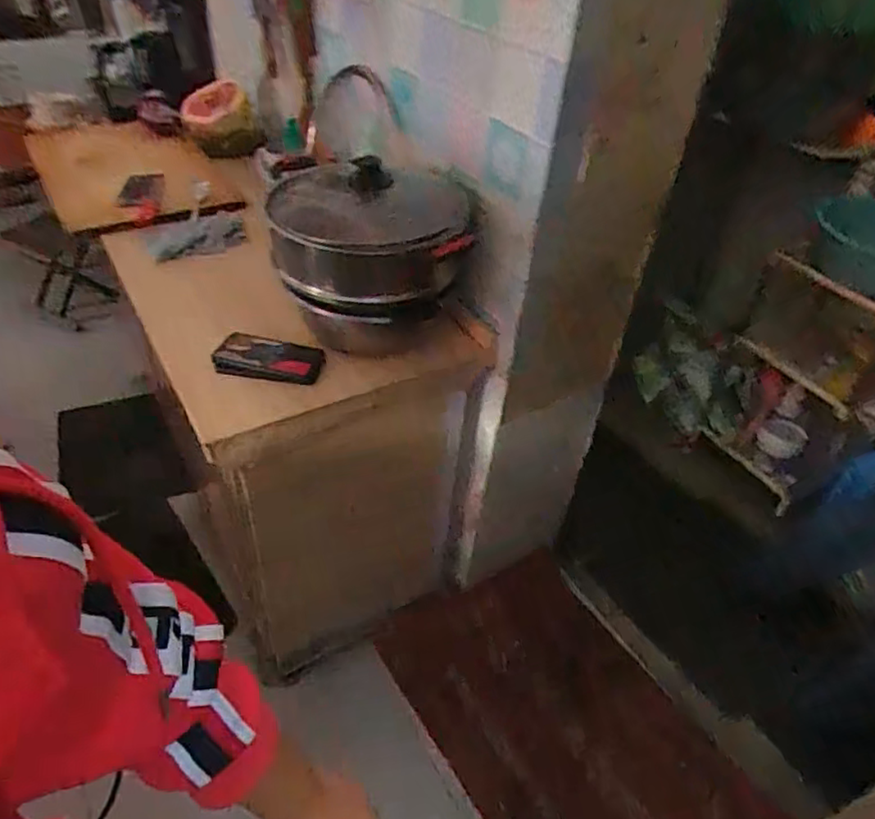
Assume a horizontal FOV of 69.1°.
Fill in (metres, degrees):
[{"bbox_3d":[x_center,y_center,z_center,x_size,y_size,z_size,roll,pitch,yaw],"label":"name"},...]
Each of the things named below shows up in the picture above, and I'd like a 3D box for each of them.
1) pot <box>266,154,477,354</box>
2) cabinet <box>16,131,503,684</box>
[{"bbox_3d":[-0.111,-0.252,1.015,0.298,0.225,0.354,-10,44,-16],"label":"pot"},{"bbox_3d":[-0.398,-0.060,1.436,0.476,0.765,1.030,-23,49,-27],"label":"cabinet"}]

